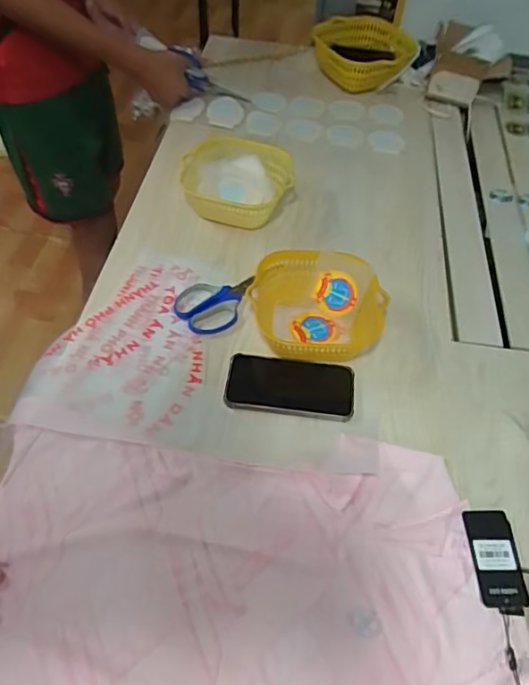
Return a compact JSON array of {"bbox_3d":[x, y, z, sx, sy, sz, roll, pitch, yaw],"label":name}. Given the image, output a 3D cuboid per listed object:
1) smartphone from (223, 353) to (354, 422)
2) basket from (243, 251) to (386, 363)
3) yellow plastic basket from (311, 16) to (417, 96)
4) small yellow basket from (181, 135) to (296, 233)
[{"bbox_3d":[0.035,0.058,0.692,0.163,0.006,0.082,7,53,2],"label":"smartphone"},{"bbox_3d":[0.071,-0.052,0.744,0.181,0.064,0.159,6,53,1],"label":"basket"},{"bbox_3d":[0.217,-0.646,1.205,0.226,0.118,0.238,11,53,5],"label":"yellow plastic basket"},{"bbox_3d":[-0.046,-0.259,0.889,0.164,0.083,0.169,12,53,6],"label":"small yellow basket"}]

